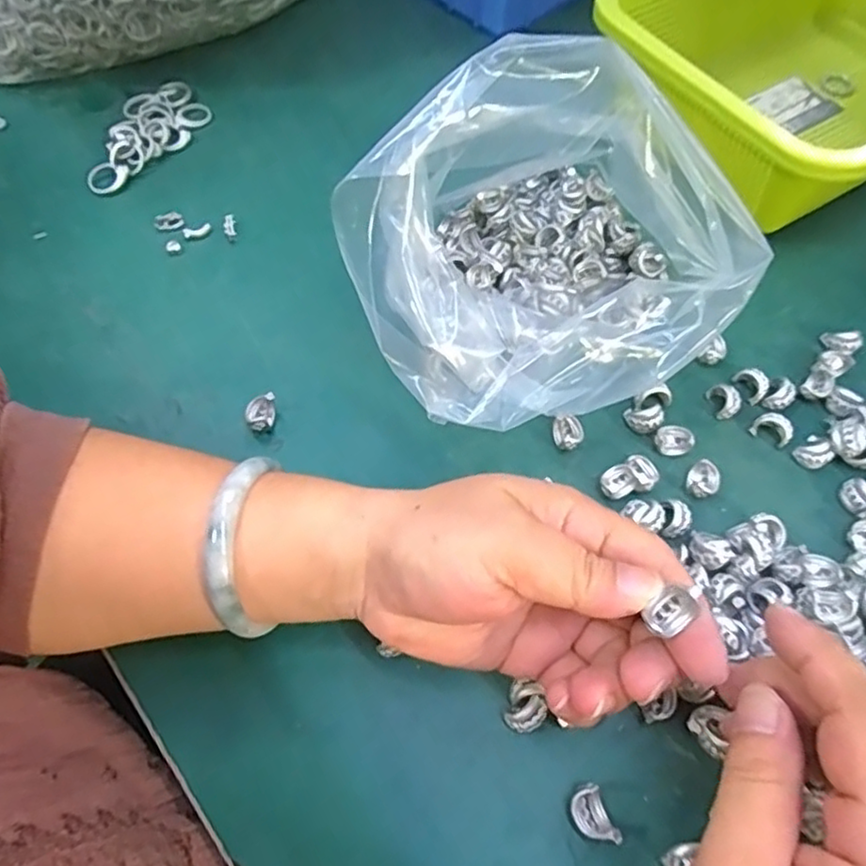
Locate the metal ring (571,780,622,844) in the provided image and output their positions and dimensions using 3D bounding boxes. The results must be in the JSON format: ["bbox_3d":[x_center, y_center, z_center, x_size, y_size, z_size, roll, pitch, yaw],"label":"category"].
[{"bbox_3d":[0.058,0.143,0.240,0.013,0.011,0.020,-20,63,-11],"label":"metal ring"}]

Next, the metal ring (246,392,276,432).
[{"bbox_3d":[-0.086,-0.010,0.320,0.012,0.012,0.018,7,62,4],"label":"metal ring"}]

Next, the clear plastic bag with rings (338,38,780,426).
[{"bbox_3d":[0.042,-0.101,0.296,0.164,0.147,0.184,-7,62,-4],"label":"clear plastic bag with rings"}]

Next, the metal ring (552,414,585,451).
[{"bbox_3d":[0.066,-0.001,0.319,0.017,0.011,0.017,0,61,0],"label":"metal ring"}]

